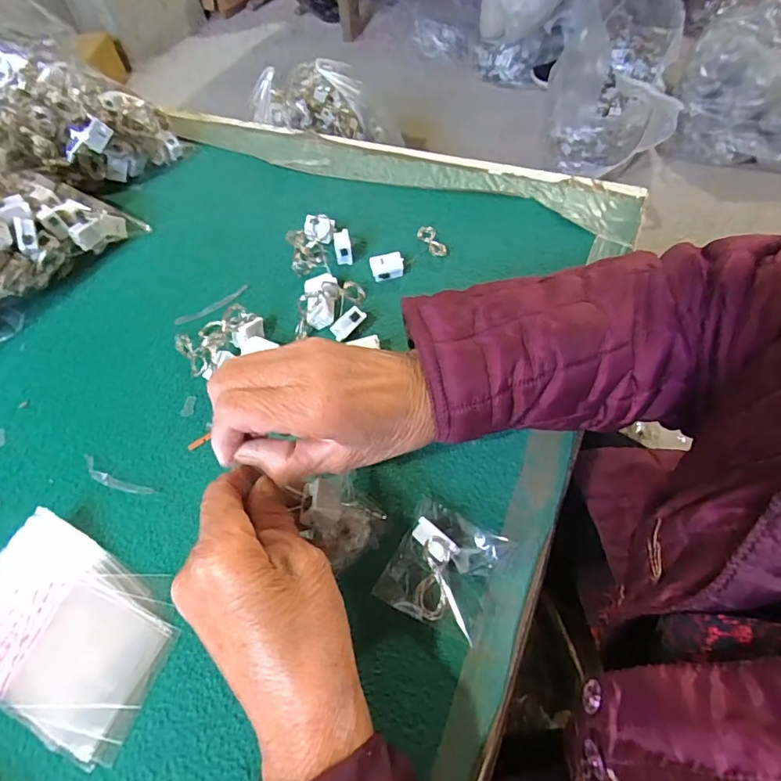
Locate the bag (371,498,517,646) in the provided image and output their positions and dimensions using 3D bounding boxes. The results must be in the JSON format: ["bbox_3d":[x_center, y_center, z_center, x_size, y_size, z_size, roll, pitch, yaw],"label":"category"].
[{"bbox_3d":[0.031,0.100,0.286,0.059,0.022,0.065,23,61,18],"label":"bag"}]

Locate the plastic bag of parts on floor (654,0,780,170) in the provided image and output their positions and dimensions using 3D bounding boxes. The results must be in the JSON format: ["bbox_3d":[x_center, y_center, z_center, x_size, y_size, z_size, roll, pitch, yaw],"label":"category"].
[{"bbox_3d":[0.962,-0.859,1.299,0.393,0.280,0.501,18,59,15],"label":"plastic bag of parts on floor"}]

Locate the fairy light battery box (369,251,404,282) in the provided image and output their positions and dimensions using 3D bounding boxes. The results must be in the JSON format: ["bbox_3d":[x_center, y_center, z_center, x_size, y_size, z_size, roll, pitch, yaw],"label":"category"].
[{"bbox_3d":[-0.003,-0.109,0.428,0.027,0.013,0.019,-14,57,-6],"label":"fairy light battery box"}]

